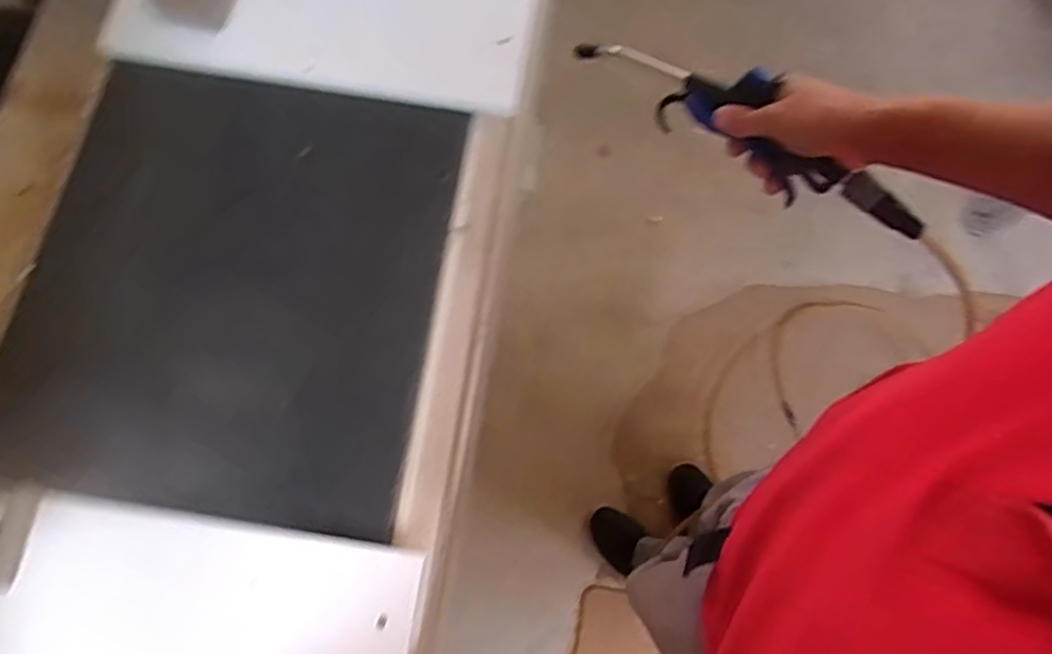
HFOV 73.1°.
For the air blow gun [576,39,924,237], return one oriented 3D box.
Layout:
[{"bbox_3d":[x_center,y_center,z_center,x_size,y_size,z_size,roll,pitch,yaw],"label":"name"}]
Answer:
[{"bbox_3d":[0.191,-0.173,0.606,0.333,0.080,0.051,36,74,12],"label":"air blow gun"}]

